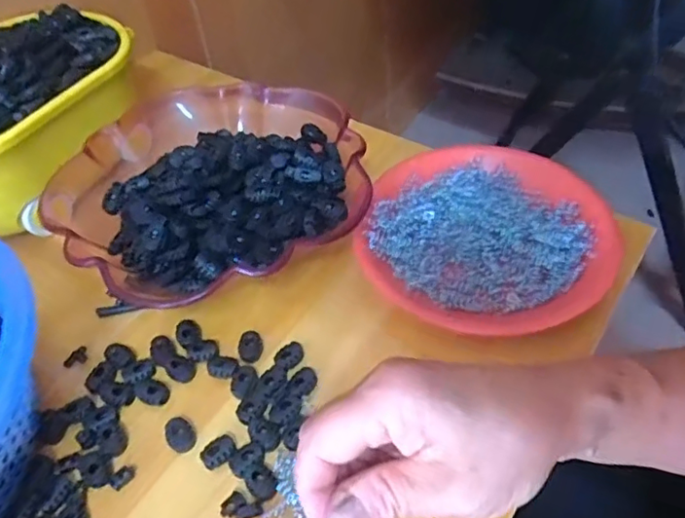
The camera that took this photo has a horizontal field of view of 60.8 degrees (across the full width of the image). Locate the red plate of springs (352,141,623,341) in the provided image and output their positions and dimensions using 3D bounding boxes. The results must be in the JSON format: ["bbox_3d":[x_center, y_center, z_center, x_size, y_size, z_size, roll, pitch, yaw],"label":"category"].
[{"bbox_3d":[0.110,-0.021,0.456,0.184,0.025,0.189,-3,49,3],"label":"red plate of springs"}]

